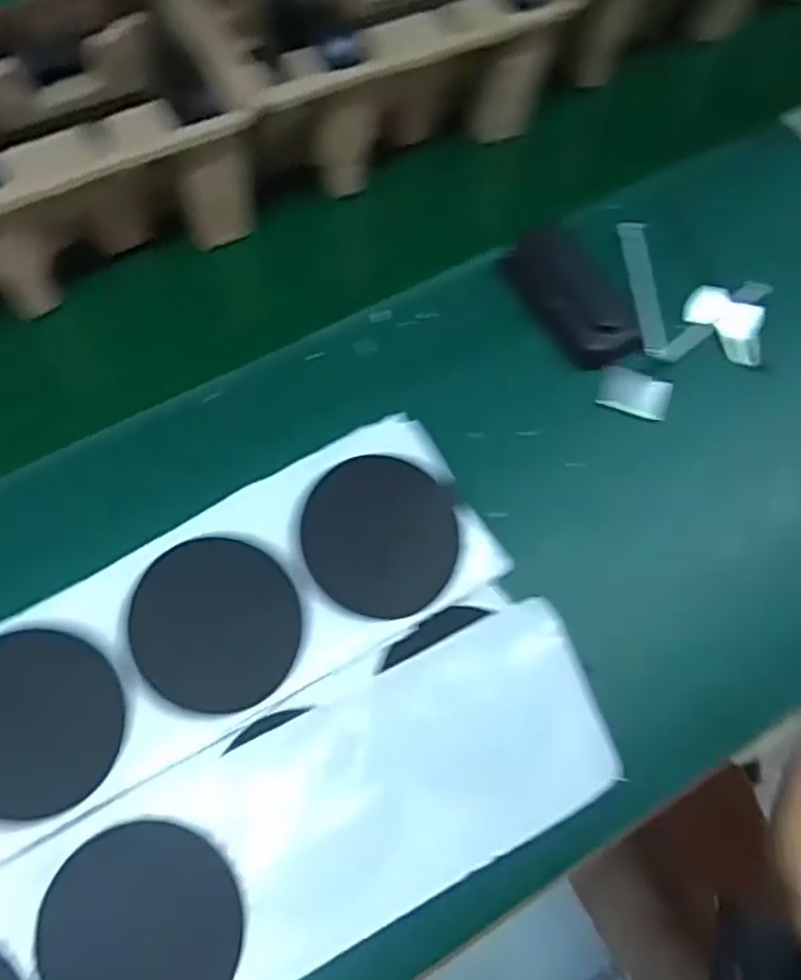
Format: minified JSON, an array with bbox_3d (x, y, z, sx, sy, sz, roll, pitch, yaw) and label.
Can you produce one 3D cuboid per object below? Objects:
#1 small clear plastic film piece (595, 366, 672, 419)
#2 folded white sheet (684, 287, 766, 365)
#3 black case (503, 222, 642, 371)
[{"bbox_3d":[0.153,-0.064,0.486,0.047,0.006,0.026,16,93,3],"label":"small clear plastic film piece"},{"bbox_3d":[0.224,-0.113,0.509,0.026,0.029,0.062,-40,73,-19],"label":"folded white sheet"},{"bbox_3d":[0.113,-0.132,0.498,0.054,0.016,0.110,-30,70,-16],"label":"black case"}]

